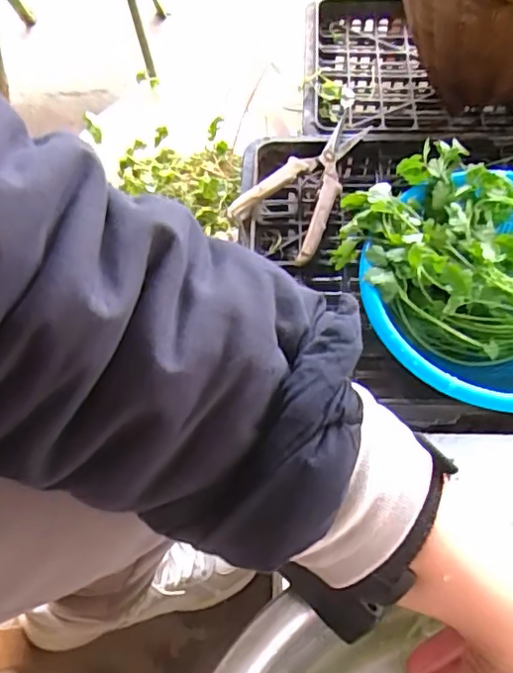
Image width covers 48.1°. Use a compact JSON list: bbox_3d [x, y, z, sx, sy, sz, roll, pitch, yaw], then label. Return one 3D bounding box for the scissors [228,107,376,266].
[{"bbox_3d":[0.062,-0.166,0.600,0.084,0.033,0.168,29,65,19],"label":"scissors"}]

